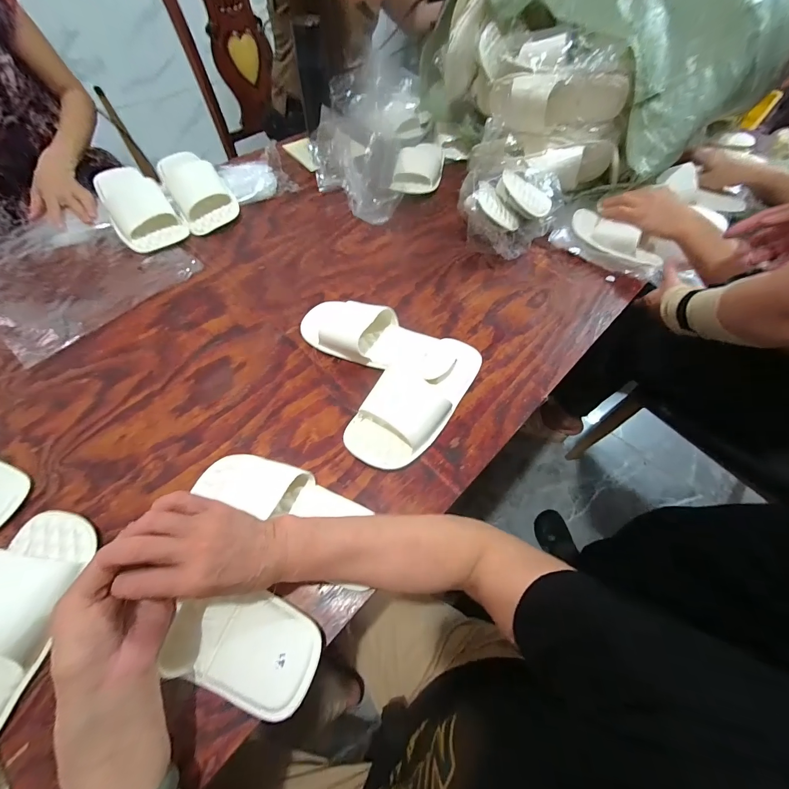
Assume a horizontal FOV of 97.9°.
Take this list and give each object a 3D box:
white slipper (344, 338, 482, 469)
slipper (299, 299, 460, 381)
[{"bbox_3d":[0.038,-0.001,0.453,0.095,0.048,0.229,37,64,20],"label":"white slipper"},{"bbox_3d":[-0.025,-0.085,0.506,0.227,0.046,0.096,17,59,9],"label":"slipper"}]

